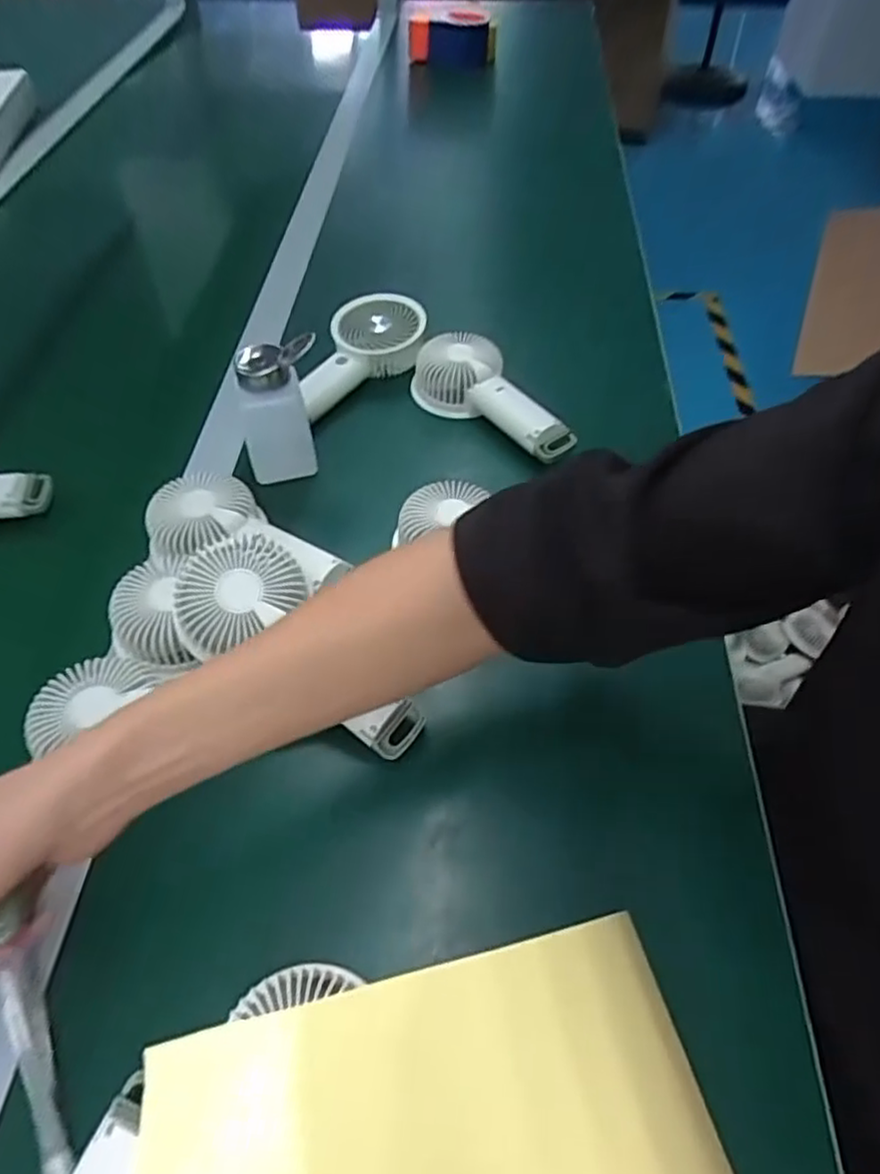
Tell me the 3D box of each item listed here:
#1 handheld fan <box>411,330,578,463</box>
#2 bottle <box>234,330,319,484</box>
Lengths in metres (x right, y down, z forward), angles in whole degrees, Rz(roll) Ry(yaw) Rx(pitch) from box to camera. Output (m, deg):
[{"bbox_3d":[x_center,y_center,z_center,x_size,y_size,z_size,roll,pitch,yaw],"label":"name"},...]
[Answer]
[{"bbox_3d":[0.055,-0.176,0.641,0.174,0.054,0.076,32,59,23],"label":"handheld fan"},{"bbox_3d":[-0.128,-0.141,0.566,0.064,0.116,0.048,-8,52,-6],"label":"bottle"}]

